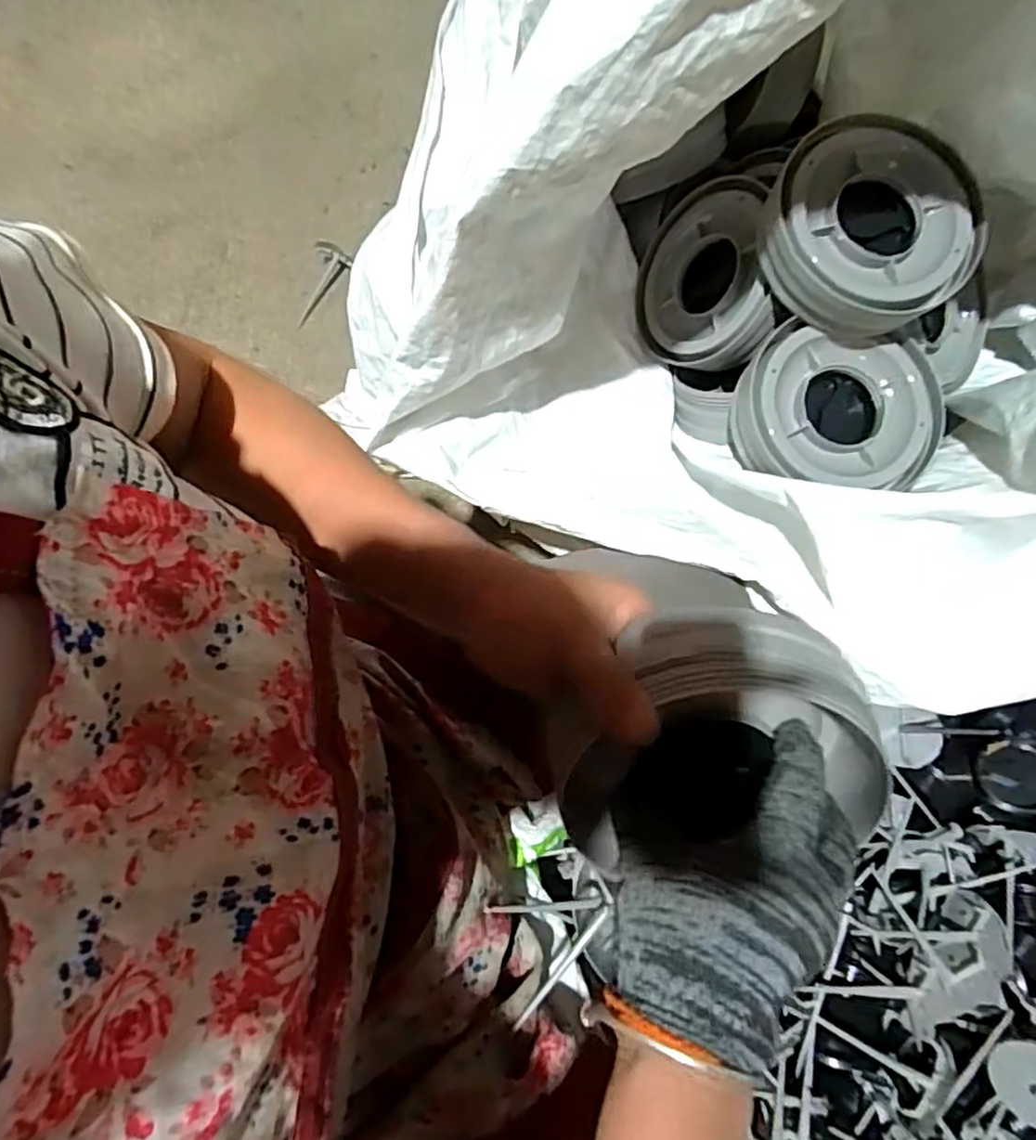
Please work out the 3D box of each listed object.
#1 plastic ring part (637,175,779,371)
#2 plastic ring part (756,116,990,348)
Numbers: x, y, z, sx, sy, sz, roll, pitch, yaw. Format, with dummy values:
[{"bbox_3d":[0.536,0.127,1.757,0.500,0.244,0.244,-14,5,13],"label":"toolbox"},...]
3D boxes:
[{"bbox_3d":[0.179,-0.262,0.632,0.050,0.143,0.153,3,74,-38],"label":"plastic ring part"},{"bbox_3d":[0.279,-0.268,0.528,0.152,0.073,0.145,0,74,1],"label":"plastic ring part"}]

